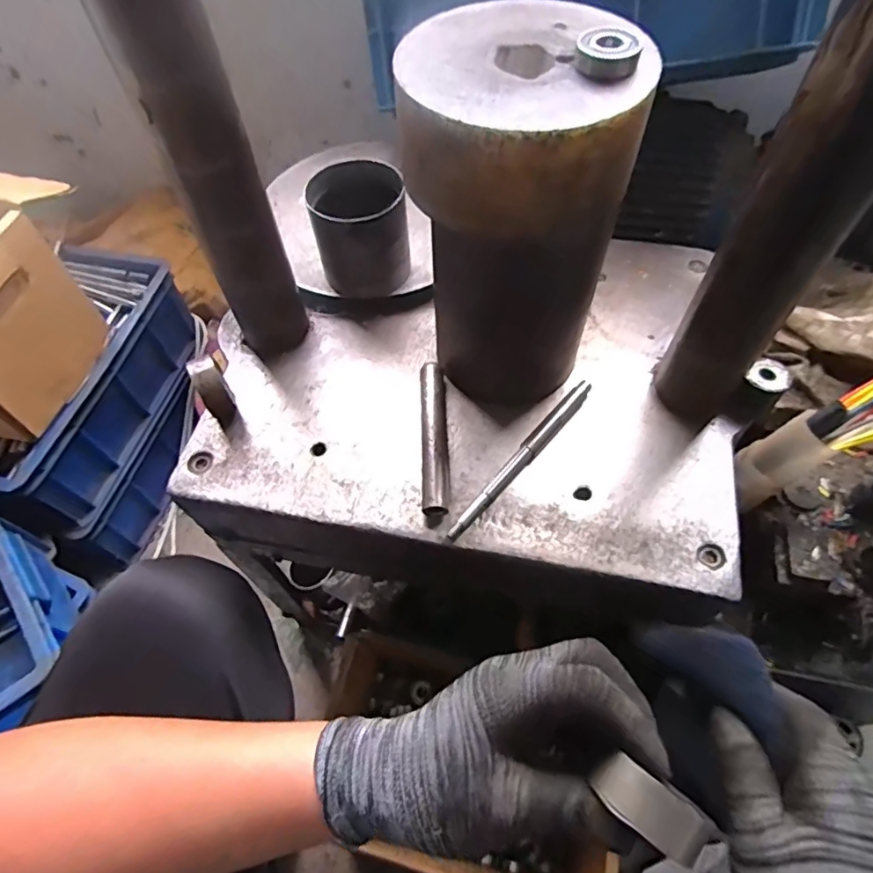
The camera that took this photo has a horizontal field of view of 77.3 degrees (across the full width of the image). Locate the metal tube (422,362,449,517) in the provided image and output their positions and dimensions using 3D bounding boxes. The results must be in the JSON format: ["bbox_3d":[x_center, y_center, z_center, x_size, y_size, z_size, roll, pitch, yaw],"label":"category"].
[{"bbox_3d":[-0.002,-0.001,0.469,0.021,0.023,0.142,-2,58,1],"label":"metal tube"}]

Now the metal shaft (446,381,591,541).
[{"bbox_3d":[0.072,0.016,0.457,0.014,0.014,0.184,37,66,22],"label":"metal shaft"}]

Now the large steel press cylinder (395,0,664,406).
[{"bbox_3d":[0.053,-0.143,0.412,0.143,0.260,0.135,14,60,10],"label":"large steel press cylinder"}]

